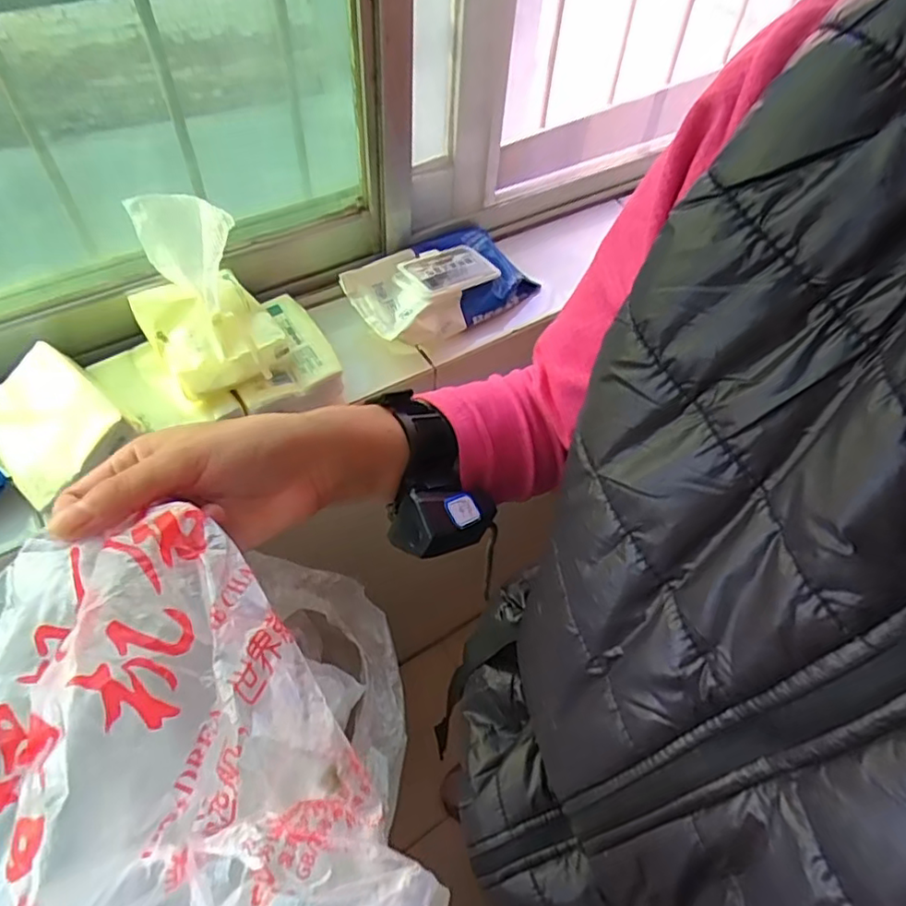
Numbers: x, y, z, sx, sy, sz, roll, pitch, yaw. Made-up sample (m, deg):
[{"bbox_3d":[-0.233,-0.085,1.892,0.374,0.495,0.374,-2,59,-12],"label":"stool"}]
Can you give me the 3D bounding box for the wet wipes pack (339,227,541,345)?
[{"bbox_3d":[-0.012,-0.165,0.586,0.178,0.038,0.105,-28,61,-22],"label":"wet wipes pack"}]

